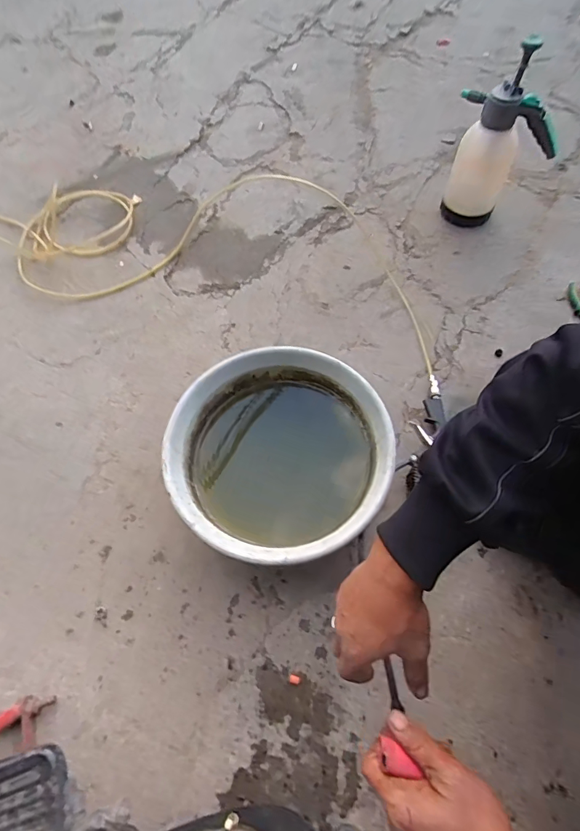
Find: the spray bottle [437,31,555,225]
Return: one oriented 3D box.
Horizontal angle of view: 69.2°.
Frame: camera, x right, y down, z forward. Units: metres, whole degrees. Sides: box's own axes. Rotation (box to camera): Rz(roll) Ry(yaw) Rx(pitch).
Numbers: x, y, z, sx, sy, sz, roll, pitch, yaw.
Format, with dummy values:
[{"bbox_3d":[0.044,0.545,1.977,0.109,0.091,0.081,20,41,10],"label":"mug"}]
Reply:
[{"bbox_3d":[0.479,-0.615,0.958,0.190,0.346,0.134,4,65,4],"label":"spray bottle"}]

